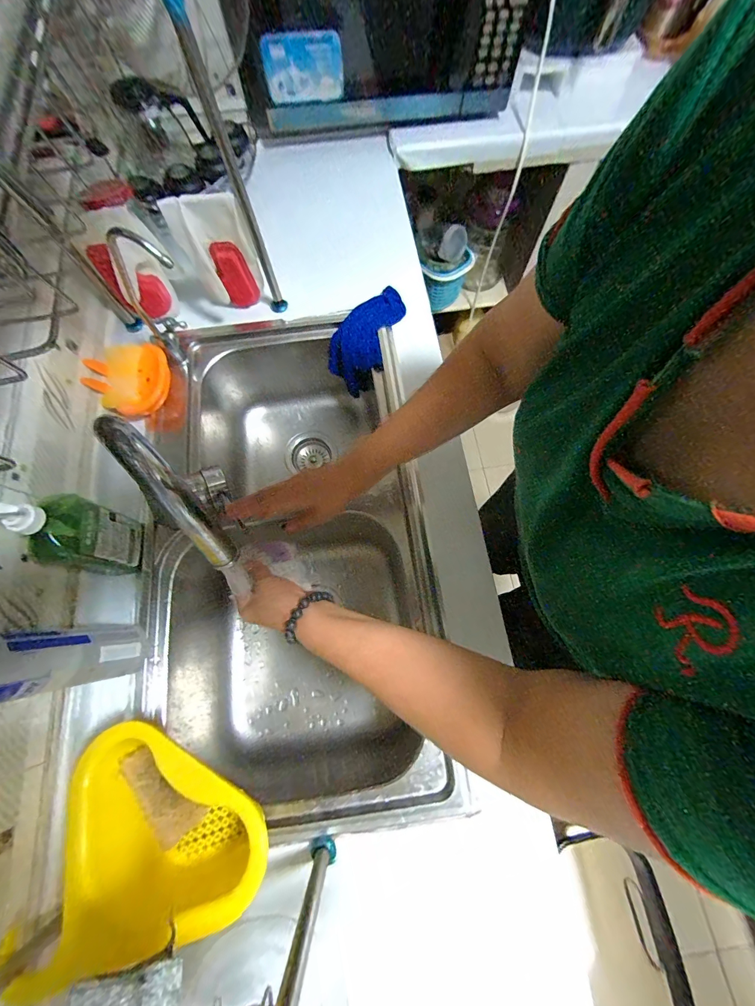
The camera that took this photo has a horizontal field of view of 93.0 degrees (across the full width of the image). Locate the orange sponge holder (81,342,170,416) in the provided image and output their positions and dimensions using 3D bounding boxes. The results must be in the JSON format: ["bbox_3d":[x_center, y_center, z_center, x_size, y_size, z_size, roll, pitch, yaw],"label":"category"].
[{"bbox_3d":[-0.397,-0.200,0.584,0.117,0.057,0.099,-16,74,-5],"label":"orange sponge holder"}]

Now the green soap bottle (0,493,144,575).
[{"bbox_3d":[-0.357,0.039,0.433,0.050,0.183,0.083,10,73,3],"label":"green soap bottle"}]

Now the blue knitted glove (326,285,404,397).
[{"bbox_3d":[-0.017,-0.306,0.689,0.082,0.125,0.157,39,77,11],"label":"blue knitted glove"}]

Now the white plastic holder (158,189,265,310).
[{"bbox_3d":[-0.238,-0.376,0.559,0.099,0.175,0.036,-26,75,-7],"label":"white plastic holder"}]

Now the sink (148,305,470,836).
[{"bbox_3d":[-0.140,0.065,0.635,0.395,0.217,0.756,-7,73,-2],"label":"sink"}]

